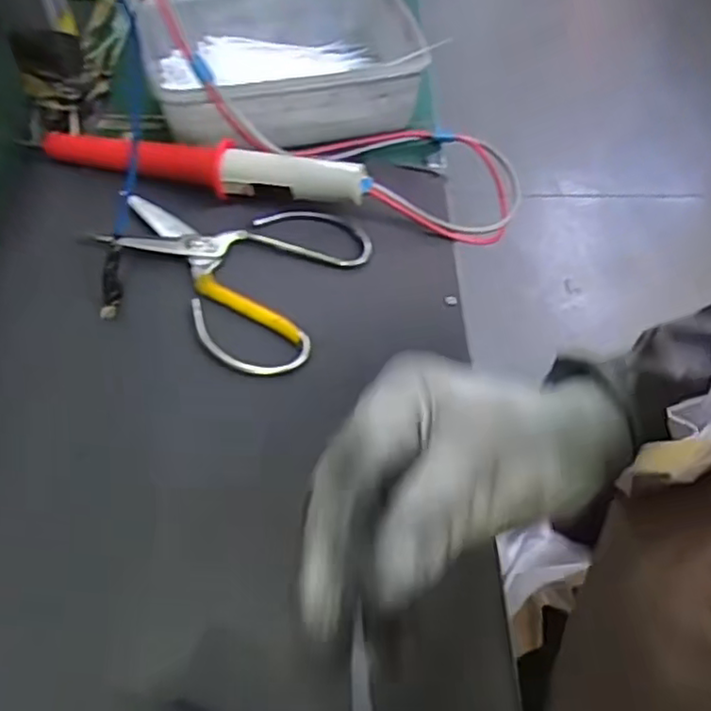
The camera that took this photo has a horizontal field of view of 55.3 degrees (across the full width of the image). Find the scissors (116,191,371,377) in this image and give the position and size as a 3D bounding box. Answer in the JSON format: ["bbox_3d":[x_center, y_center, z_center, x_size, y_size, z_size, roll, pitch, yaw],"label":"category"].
[{"bbox_3d":[-0.096,-0.071,0.489,0.181,0.011,0.154,22,54,16],"label":"scissors"}]

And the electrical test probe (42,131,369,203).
[{"bbox_3d":[-0.119,-0.146,0.519,0.254,0.041,0.027,10,52,8],"label":"electrical test probe"}]

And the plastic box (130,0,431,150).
[{"bbox_3d":[-0.057,-0.253,0.584,0.232,0.068,0.171,-9,52,-7],"label":"plastic box"}]

